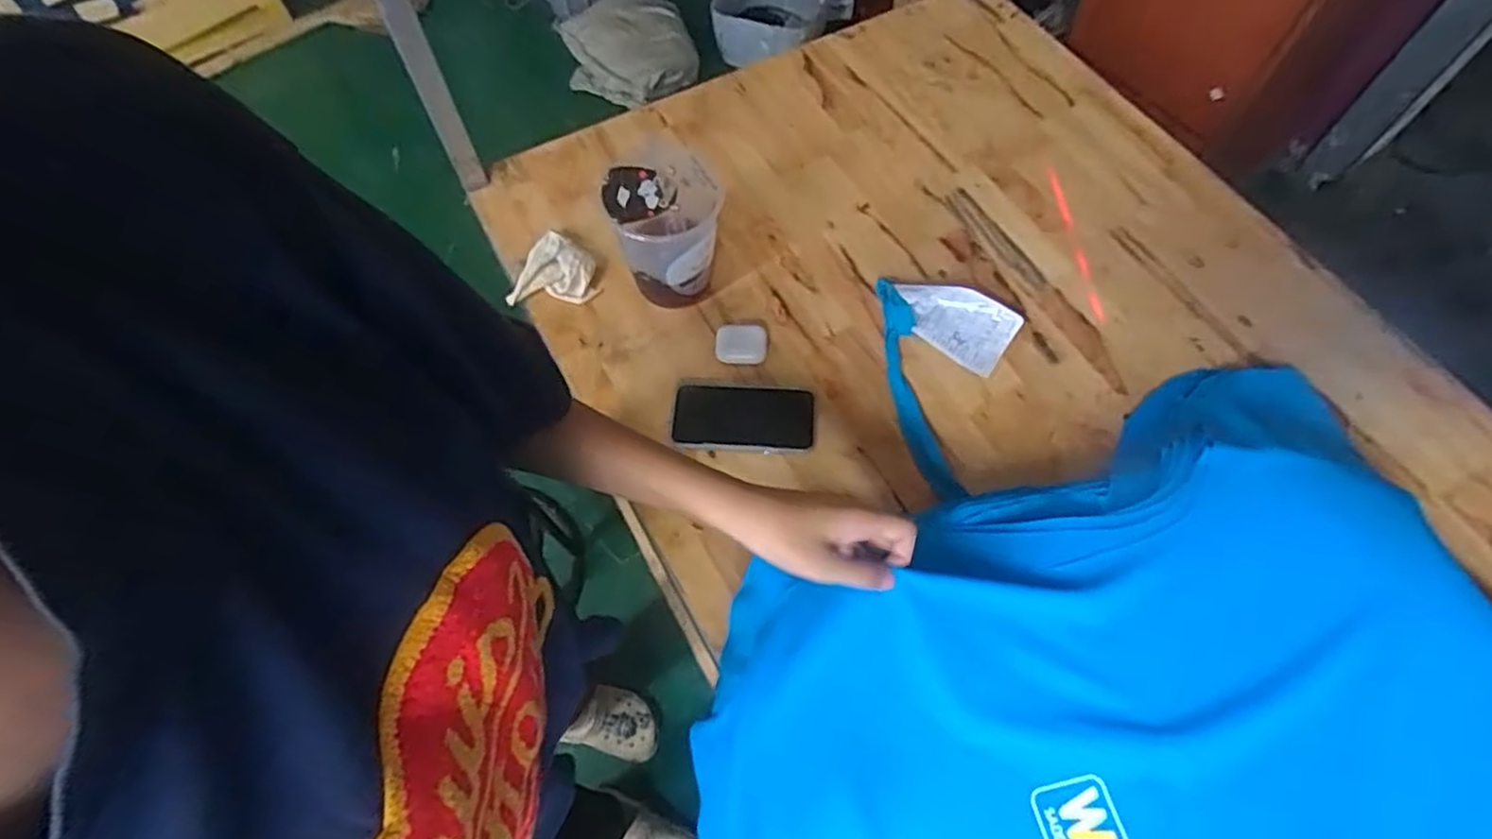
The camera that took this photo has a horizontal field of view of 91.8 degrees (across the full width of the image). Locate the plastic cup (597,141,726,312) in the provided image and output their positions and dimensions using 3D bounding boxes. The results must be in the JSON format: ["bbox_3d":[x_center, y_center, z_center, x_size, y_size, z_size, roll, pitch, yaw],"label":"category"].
[{"bbox_3d":[-0.080,-0.183,0.739,0.105,0.154,0.110,10,64,6],"label":"plastic cup"}]

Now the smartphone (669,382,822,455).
[{"bbox_3d":[-0.002,-0.001,0.720,0.145,0.011,0.078,5,56,9],"label":"smartphone"}]

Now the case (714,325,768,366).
[{"bbox_3d":[-0.005,-0.078,0.757,0.053,0.021,0.038,8,64,5],"label":"case"}]

